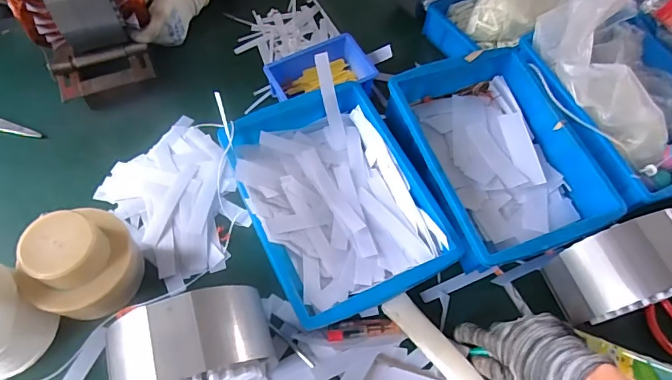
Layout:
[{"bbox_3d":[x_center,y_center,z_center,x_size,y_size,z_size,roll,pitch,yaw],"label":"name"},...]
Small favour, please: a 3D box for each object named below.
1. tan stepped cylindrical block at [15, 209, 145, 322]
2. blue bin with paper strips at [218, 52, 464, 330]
[{"bbox_3d":[-0.270,0.086,0.482,0.098,0.125,0.101,1,61,-2],"label":"tan stepped cylindrical block"},{"bbox_3d":[-0.006,0.008,0.559,0.202,0.085,0.287,-22,65,-14],"label":"blue bin with paper strips"}]

